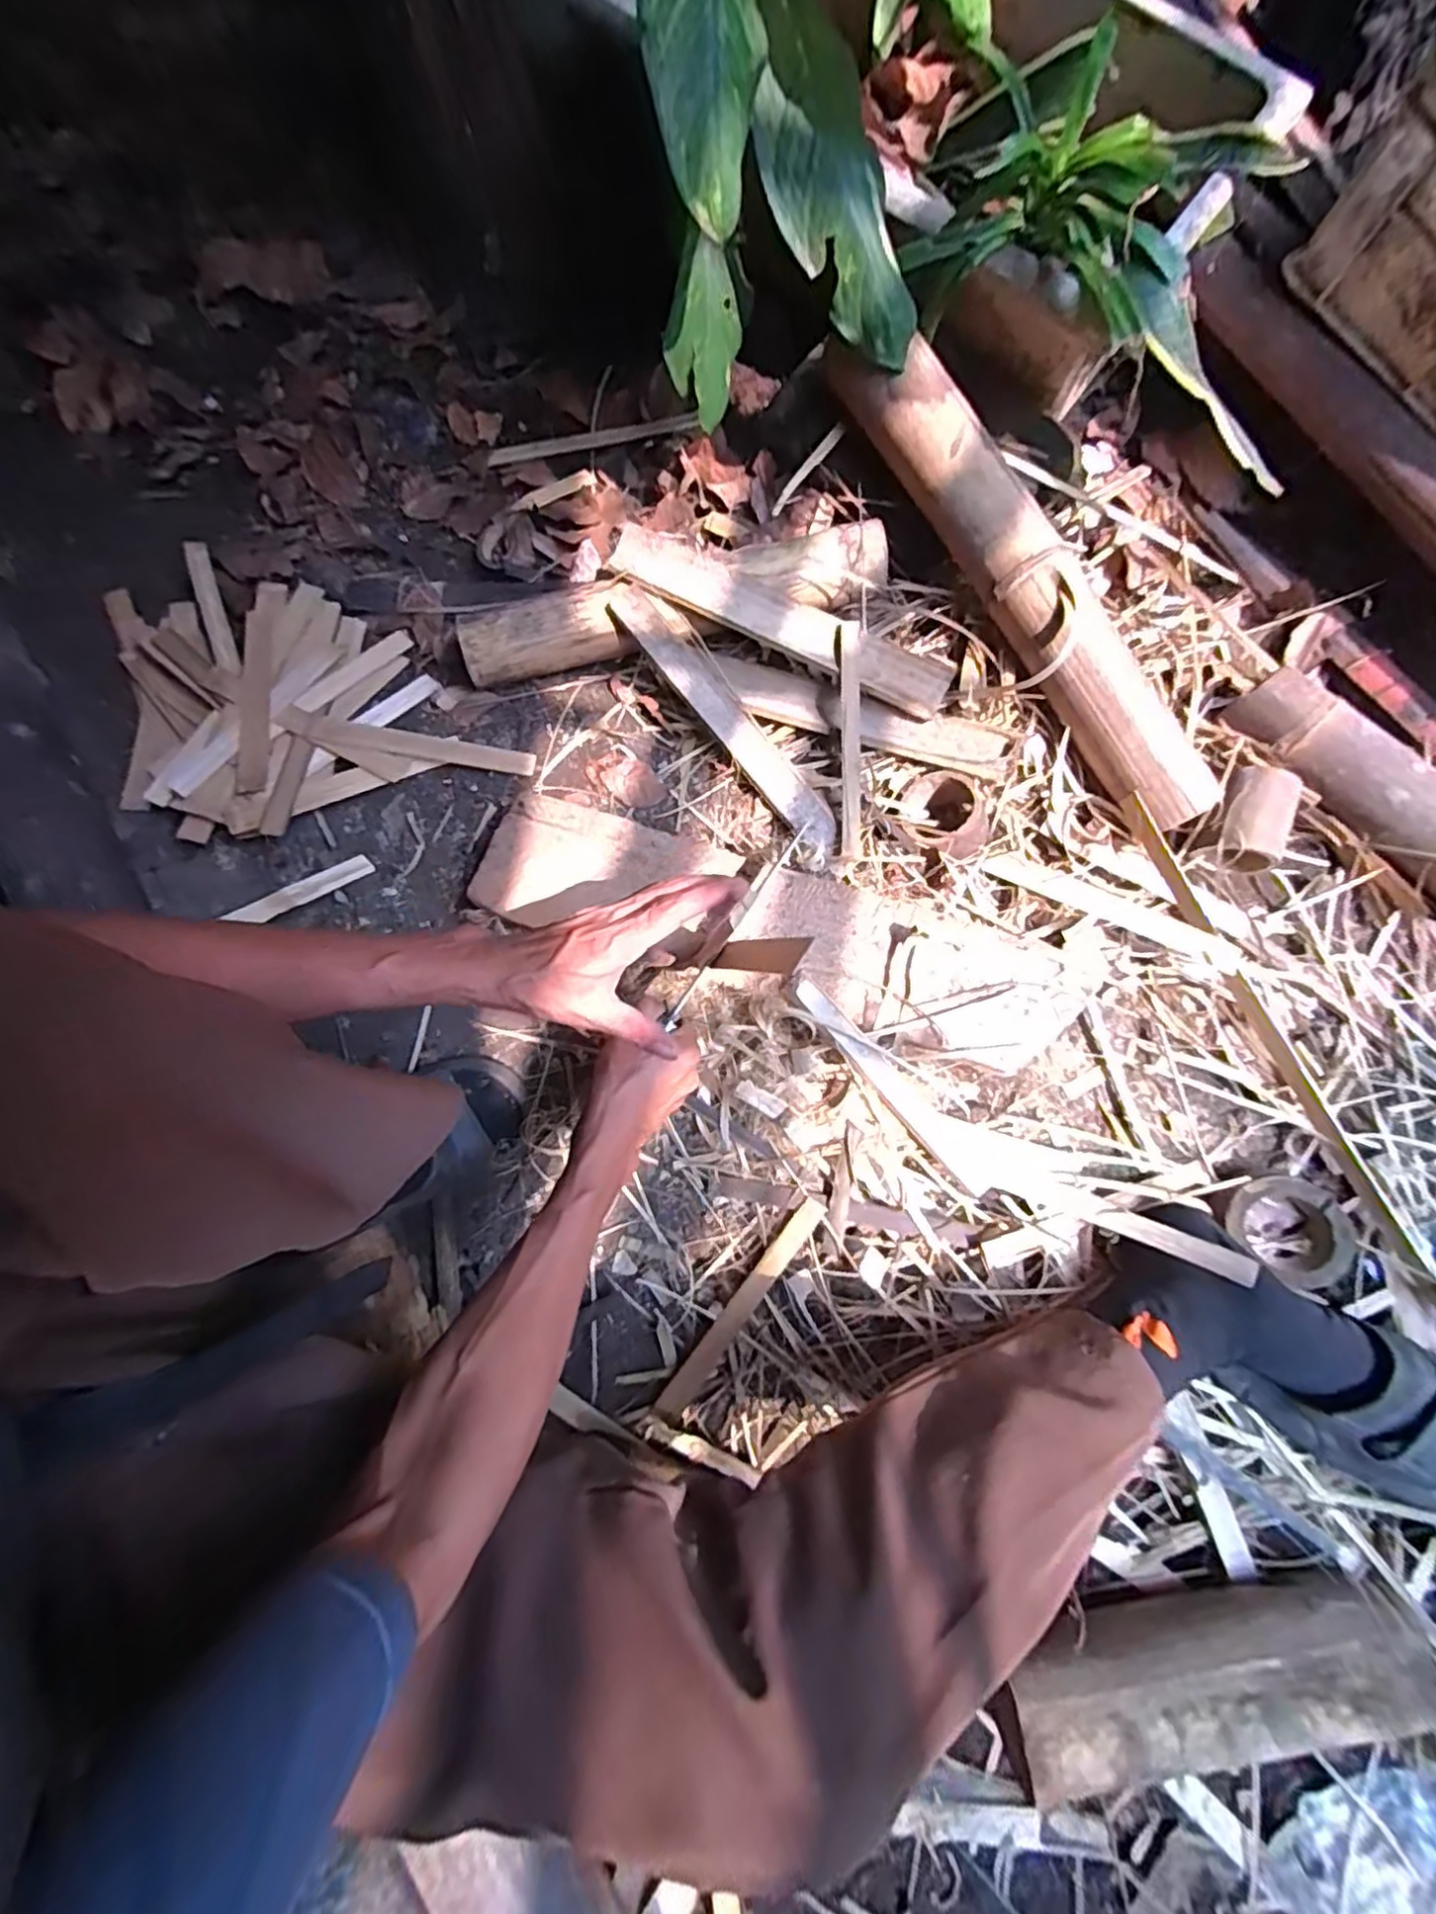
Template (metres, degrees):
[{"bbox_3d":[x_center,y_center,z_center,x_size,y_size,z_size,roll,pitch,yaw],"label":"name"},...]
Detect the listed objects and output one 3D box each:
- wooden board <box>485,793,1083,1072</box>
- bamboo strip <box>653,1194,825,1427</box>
[{"bbox_3d":[0.047,-0.018,0.620,0.550,0.053,0.135,16,78,5],"label":"wooden board"},{"bbox_3d":[0.019,0.305,0.584,0.021,0.007,0.224,36,88,19],"label":"bamboo strip"}]

